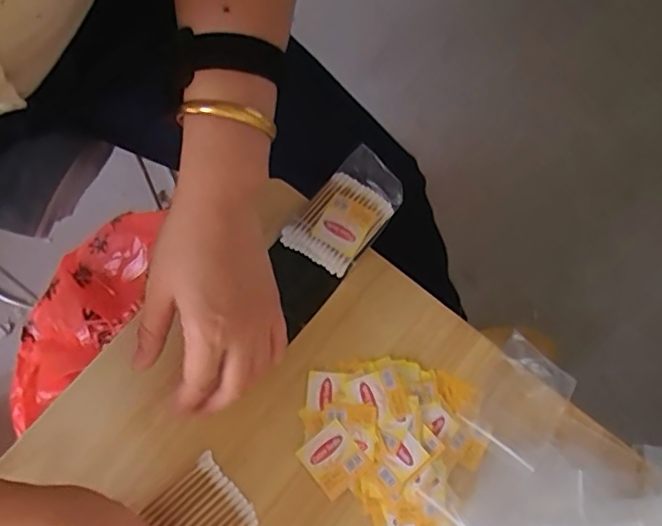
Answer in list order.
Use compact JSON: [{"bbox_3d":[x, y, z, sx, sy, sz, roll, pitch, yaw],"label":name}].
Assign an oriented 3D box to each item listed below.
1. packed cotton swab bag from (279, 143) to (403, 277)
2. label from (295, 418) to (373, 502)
[{"bbox_3d":[0.015,-0.045,0.496,0.061,0.015,0.109,38,71,5],"label":"packed cotton swab bag"},{"bbox_3d":[0.002,0.144,0.436,0.040,0.004,0.043,-38,81,-17],"label":"label"}]

